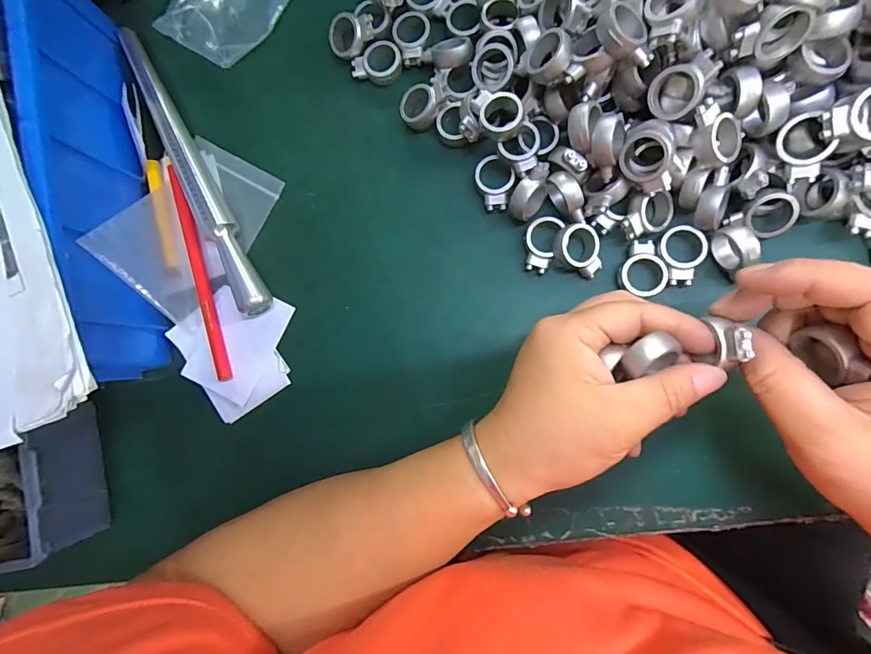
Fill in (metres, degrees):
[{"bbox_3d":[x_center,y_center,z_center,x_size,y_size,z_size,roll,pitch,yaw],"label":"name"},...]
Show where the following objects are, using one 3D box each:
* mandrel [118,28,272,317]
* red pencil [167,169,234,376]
[{"bbox_3d":[-0.169,-0.110,0.294,0.017,0.023,0.227,-30,82,6],"label":"mandrel"},{"bbox_3d":[-0.162,-0.038,0.291,0.009,0.008,0.152,-17,84,8],"label":"red pencil"}]

